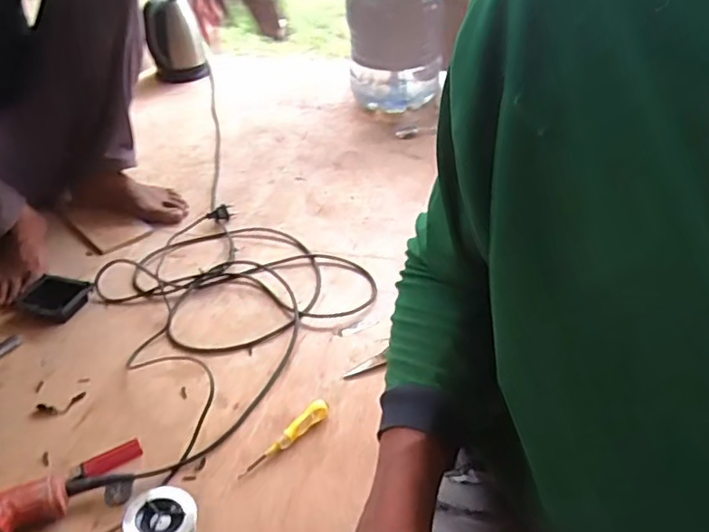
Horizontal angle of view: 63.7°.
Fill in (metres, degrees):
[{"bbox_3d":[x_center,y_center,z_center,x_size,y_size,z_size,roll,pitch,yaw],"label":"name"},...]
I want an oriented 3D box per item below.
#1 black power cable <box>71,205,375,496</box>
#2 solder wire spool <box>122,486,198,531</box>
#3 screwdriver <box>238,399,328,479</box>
[{"bbox_3d":[-0.269,0.064,0.904,0.403,0.035,0.514,23,43,29],"label":"black power cable"},{"bbox_3d":[-0.204,0.268,0.604,0.071,0.032,0.067,0,37,0],"label":"solder wire spool"},{"bbox_3d":[-0.082,0.209,0.692,0.020,0.025,0.130,28,45,33],"label":"screwdriver"}]

